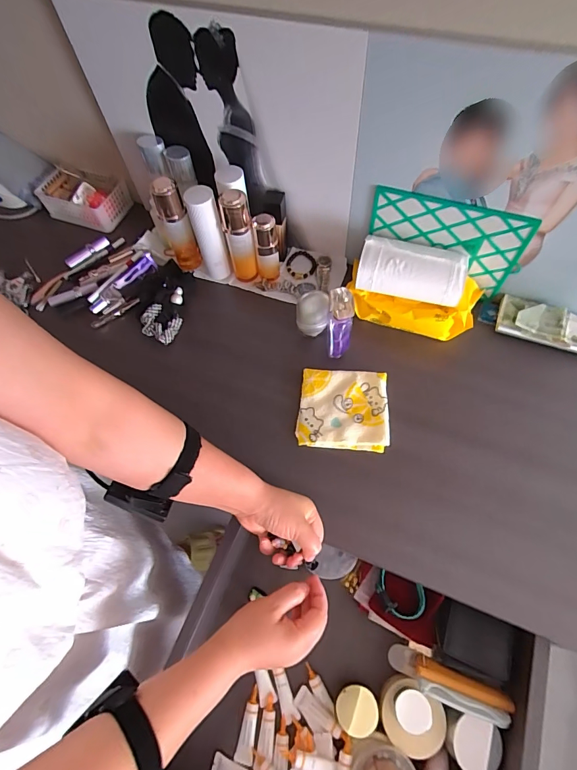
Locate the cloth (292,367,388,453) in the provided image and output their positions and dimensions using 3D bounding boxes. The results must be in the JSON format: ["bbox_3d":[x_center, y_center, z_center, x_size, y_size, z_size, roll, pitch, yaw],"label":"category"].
[{"bbox_3d":[0.080,0.035,0.571,0.127,0.021,0.120,5,62,6],"label":"cloth"}]

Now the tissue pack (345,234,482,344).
[{"bbox_3d":[0.197,-0.155,0.608,0.197,0.097,0.108,19,65,13],"label":"tissue pack"}]

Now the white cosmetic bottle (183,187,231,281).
[{"bbox_3d":[-0.133,-0.248,0.650,0.045,0.158,0.048,-17,62,-6],"label":"white cosmetic bottle"}]

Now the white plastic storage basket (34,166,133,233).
[{"bbox_3d":[-0.418,-0.384,0.791,0.170,0.058,0.100,19,65,13],"label":"white plastic storage basket"}]

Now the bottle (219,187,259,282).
[{"bbox_3d":[-0.082,-0.241,0.640,0.046,0.152,0.044,-13,62,-4],"label":"bottle"}]

